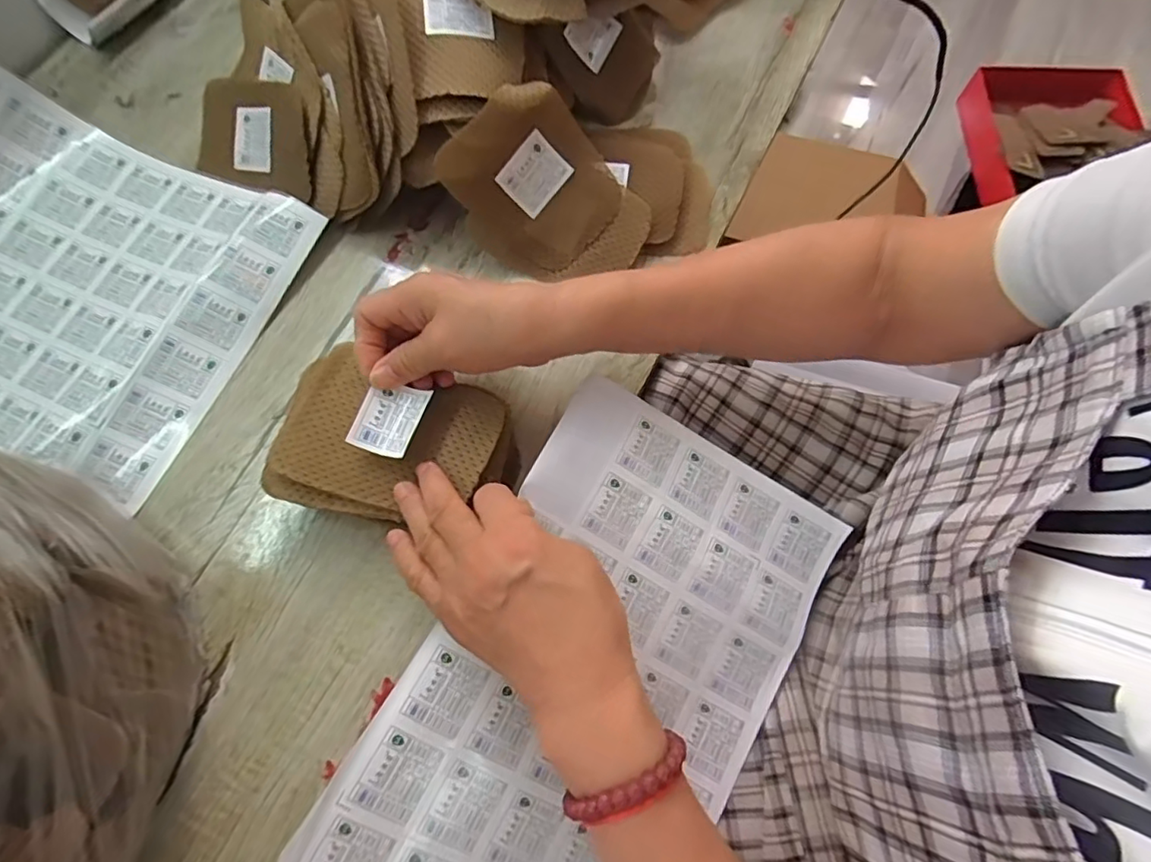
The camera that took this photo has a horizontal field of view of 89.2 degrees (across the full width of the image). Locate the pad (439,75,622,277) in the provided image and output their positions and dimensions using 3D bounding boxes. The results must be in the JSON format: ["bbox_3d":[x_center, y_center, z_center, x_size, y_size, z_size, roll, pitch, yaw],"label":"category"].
[{"bbox_3d":[-0.027,-0.177,0.410,0.091,0.114,0.016,-49,34,7],"label":"pad"}]

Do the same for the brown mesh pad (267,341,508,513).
[{"bbox_3d":[-0.113,0.000,0.356,0.127,0.009,0.089,18,72,5],"label":"brown mesh pad"}]

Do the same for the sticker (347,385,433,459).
[{"bbox_3d":[-0.111,-0.007,0.348,0.035,0.006,0.043,18,72,5],"label":"sticker"}]

